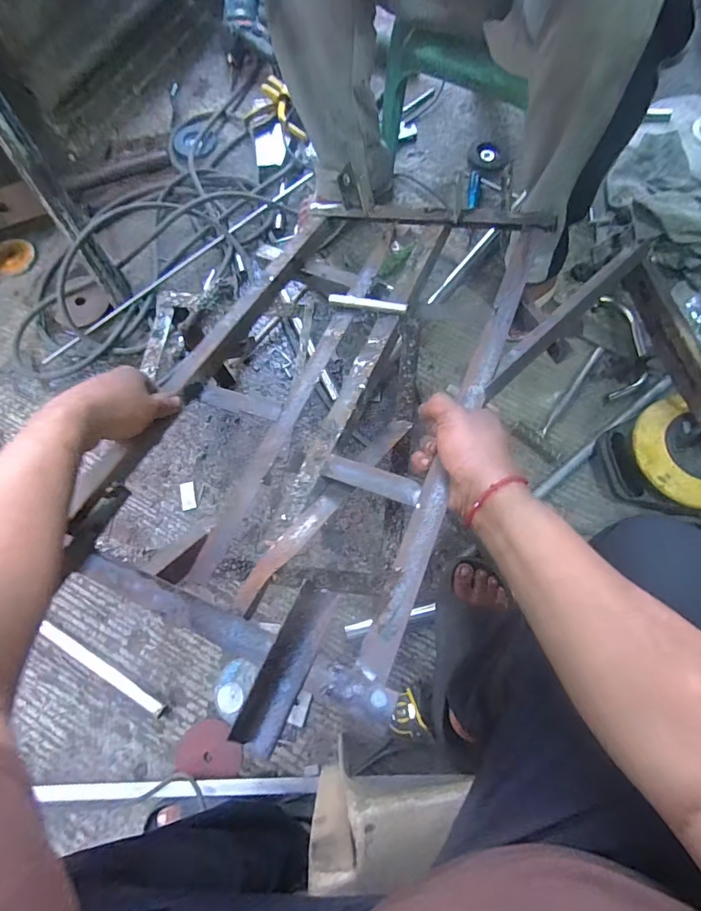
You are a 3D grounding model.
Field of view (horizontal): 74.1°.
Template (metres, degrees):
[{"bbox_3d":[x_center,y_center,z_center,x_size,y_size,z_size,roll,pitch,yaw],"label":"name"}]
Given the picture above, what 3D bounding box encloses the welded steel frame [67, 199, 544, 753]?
[{"bbox_3d":[-0.022,-0.060,0.482,0.340,0.072,0.574,17,64,25],"label":"welded steel frame"}]

